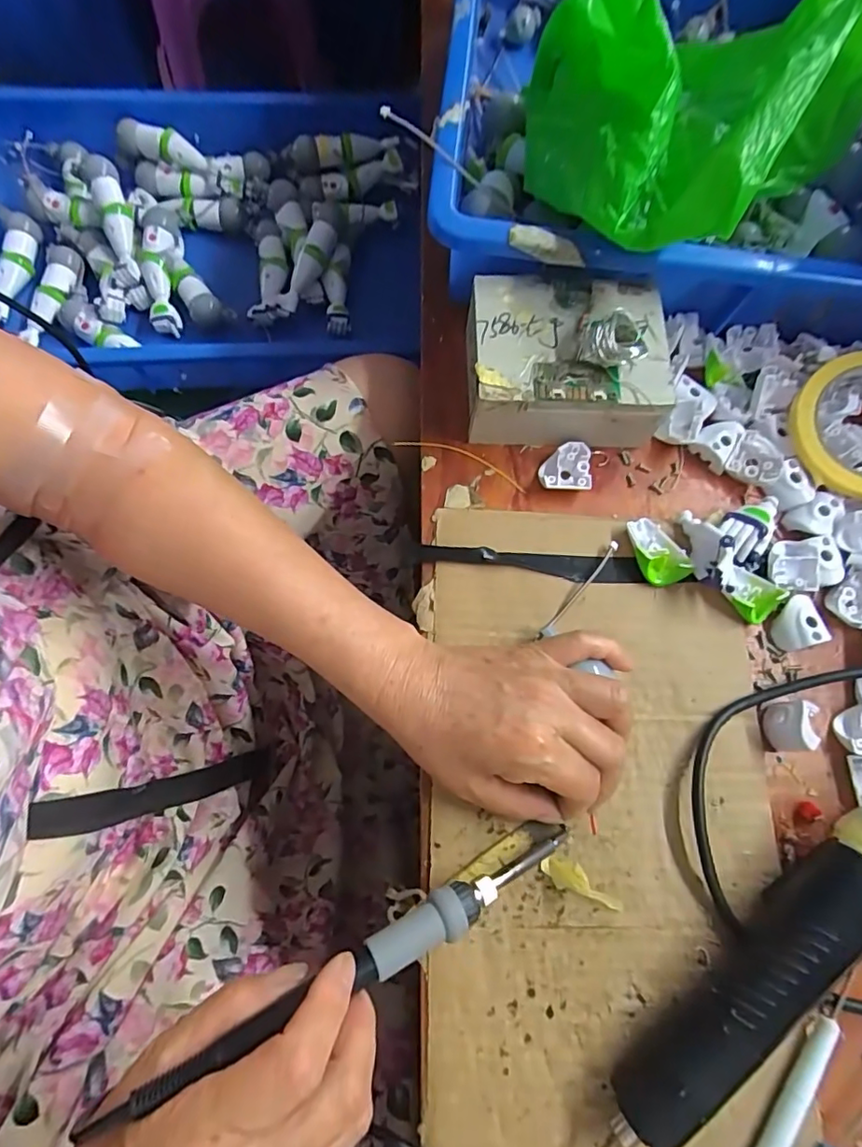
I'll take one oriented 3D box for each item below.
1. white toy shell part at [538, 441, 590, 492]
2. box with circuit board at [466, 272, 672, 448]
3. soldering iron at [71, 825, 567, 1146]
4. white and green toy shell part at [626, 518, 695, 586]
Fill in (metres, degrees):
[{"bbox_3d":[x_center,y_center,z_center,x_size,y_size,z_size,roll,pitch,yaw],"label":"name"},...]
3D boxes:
[{"bbox_3d":[0.088,-0.069,0.364,0.031,0.016,0.031,4,72,0],"label":"white toy shell part"},{"bbox_3d":[0.086,-0.139,0.357,0.122,0.064,0.096,1,73,-2],"label":"box with circuit board"},{"bbox_3d":[-0.024,0.168,0.244,0.223,0.018,0.019,-15,72,-28],"label":"soldering iron"},{"bbox_3d":[0.139,-0.014,0.345,0.025,0.014,0.044,-23,74,-8],"label":"white and green toy shell part"}]

